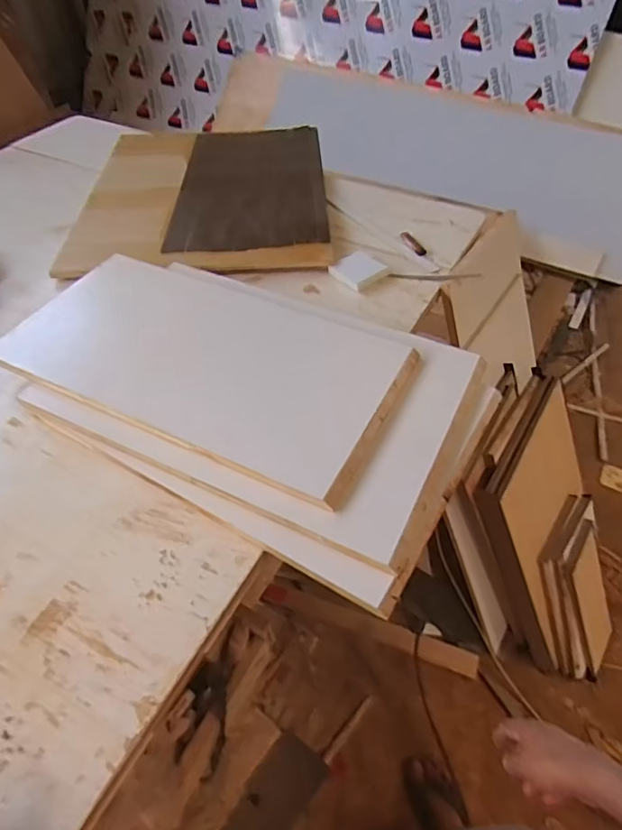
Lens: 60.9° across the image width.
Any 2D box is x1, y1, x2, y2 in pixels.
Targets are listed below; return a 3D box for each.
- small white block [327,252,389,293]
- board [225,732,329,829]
[{"bbox_3d":[0.086,-0.268,0.973,0.083,0.020,0.080,-31,55,-23],"label":"small white block"},{"bbox_3d":[-0.105,0.822,1.076,0.123,0.020,0.318,41,58,13],"label":"board"}]

